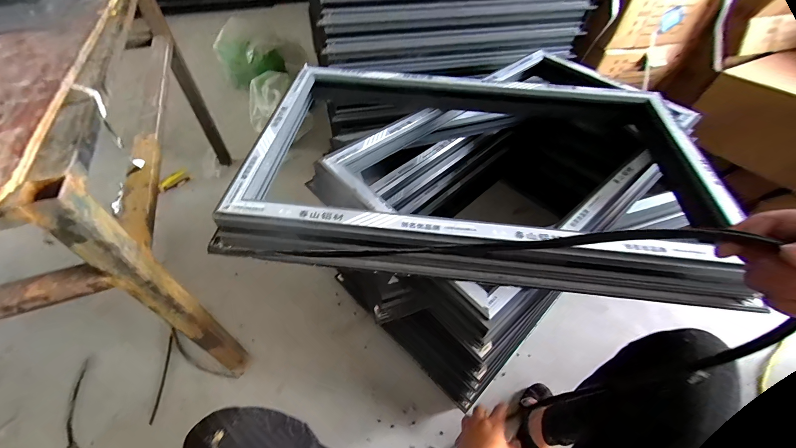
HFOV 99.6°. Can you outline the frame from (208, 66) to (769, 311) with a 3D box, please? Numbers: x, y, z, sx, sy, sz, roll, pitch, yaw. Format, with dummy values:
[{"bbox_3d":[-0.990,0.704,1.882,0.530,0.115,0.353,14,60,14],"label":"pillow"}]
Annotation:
[{"bbox_3d":[0.140,-0.124,0.672,0.835,0.089,0.503,6,51,4],"label":"frame"}]

